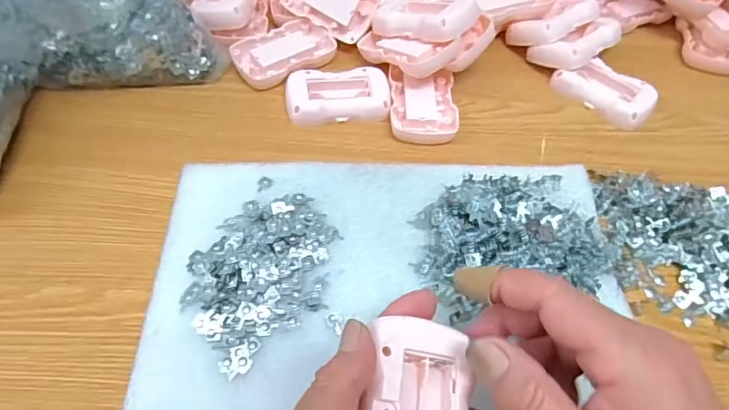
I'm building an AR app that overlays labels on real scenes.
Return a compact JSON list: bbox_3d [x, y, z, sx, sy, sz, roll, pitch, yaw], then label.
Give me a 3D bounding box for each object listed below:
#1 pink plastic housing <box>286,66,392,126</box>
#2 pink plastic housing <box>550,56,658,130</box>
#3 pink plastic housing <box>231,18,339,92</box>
[{"bbox_3d":[-0.022,-0.091,0.414,0.083,0.015,0.051,-3,58,-6],"label":"pink plastic housing"},{"bbox_3d":[0.212,-0.100,0.439,0.047,0.018,0.080,-38,67,-24],"label":"pink plastic housing"},{"bbox_3d":[-0.071,-0.134,0.440,0.087,0.013,0.056,-33,65,-22],"label":"pink plastic housing"}]

